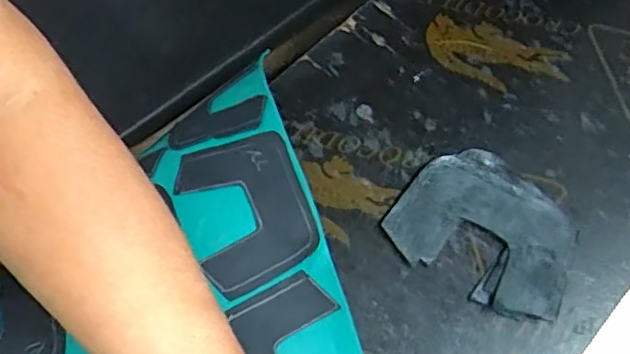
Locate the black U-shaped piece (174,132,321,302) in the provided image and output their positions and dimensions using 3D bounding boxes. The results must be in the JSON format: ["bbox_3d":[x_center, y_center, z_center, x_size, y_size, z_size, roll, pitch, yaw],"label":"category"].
[{"bbox_3d":[-0.045,0.020,0.390,0.076,0.016,0.102,-22,65,-9],"label":"black U-shaped piece"}]

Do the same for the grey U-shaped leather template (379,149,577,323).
[{"bbox_3d":[0.110,0.033,0.382,0.112,0.006,0.086,29,74,13],"label":"grey U-shaped leather template"}]

